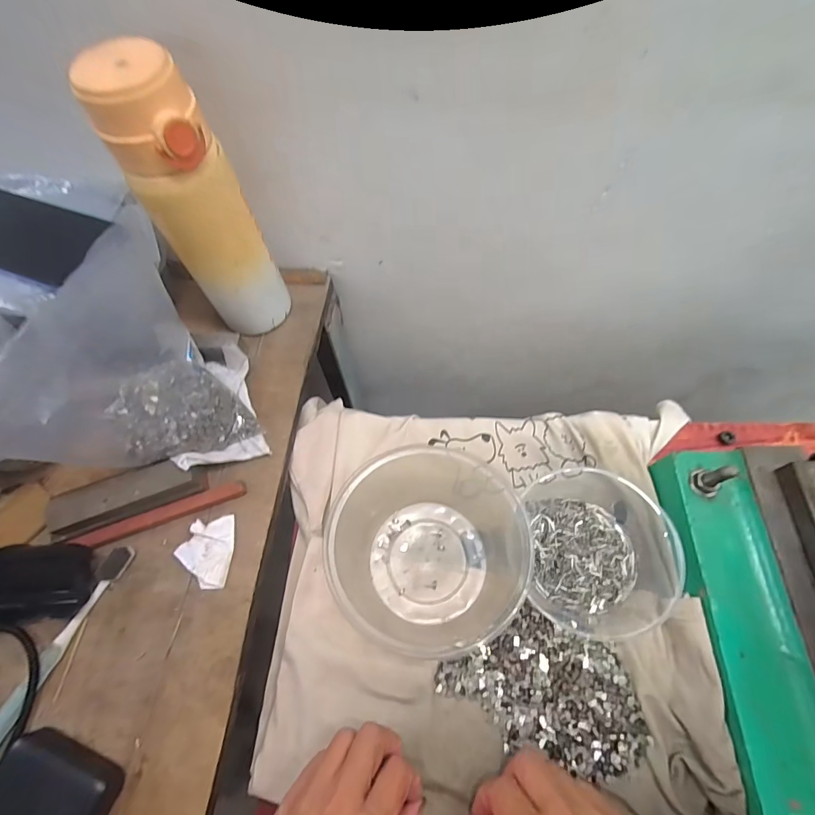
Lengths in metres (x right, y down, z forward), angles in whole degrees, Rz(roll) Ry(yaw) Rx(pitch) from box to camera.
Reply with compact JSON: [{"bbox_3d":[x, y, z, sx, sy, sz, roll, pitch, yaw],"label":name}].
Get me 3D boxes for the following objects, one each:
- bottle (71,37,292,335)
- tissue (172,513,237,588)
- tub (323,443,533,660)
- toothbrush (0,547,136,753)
[{"bbox_3d":[-0.158,-0.146,0.346,0.073,0.228,0.057,-28,68,-14],"label":"bottle"},{"bbox_3d":[-0.160,0.114,0.340,0.041,0.009,0.054,4,64,0],"label":"tissue"},{"bbox_3d":[0.026,0.105,0.340,0.169,0.078,0.152,-37,70,-18],"label":"tub"},{"bbox_3d":[-0.262,0.186,0.305,0.017,0.015,0.180,23,65,9],"label":"toothbrush"}]

